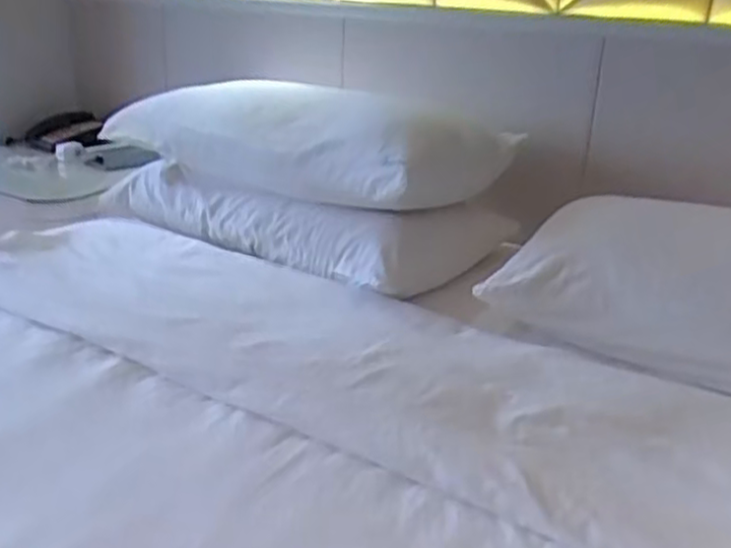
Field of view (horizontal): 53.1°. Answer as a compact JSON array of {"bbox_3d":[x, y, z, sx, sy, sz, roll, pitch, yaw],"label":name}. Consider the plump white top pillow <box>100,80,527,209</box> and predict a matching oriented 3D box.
[{"bbox_3d":[-0.127,-0.286,1.482,0.764,0.164,0.433,17,25,31],"label":"plump white top pillow"}]

